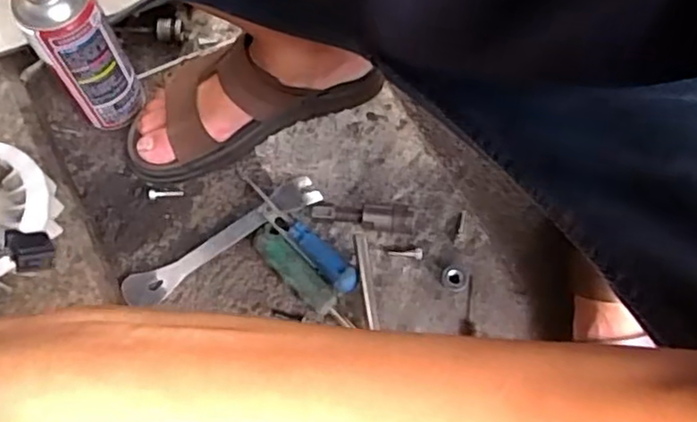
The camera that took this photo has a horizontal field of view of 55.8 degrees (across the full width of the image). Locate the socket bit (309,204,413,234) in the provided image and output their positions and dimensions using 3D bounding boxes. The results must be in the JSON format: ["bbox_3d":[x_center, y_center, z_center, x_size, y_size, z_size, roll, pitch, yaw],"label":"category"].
[{"bbox_3d":[0.013,0.003,0.607,0.091,0.029,0.022,11,67,5],"label":"socket bit"}]

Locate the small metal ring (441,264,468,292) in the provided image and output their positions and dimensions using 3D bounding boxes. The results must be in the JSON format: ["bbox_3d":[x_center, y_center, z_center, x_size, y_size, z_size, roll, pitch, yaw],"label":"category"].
[{"bbox_3d":[0.094,0.059,0.585,0.023,0.013,0.027,20,68,8],"label":"small metal ring"}]

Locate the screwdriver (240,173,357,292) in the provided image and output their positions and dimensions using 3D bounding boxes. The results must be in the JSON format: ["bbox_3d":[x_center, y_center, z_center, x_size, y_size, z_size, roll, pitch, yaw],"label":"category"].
[{"bbox_3d":[-0.050,0.014,0.596,0.021,0.022,0.156,-40,72,-16],"label":"screwdriver"}]

